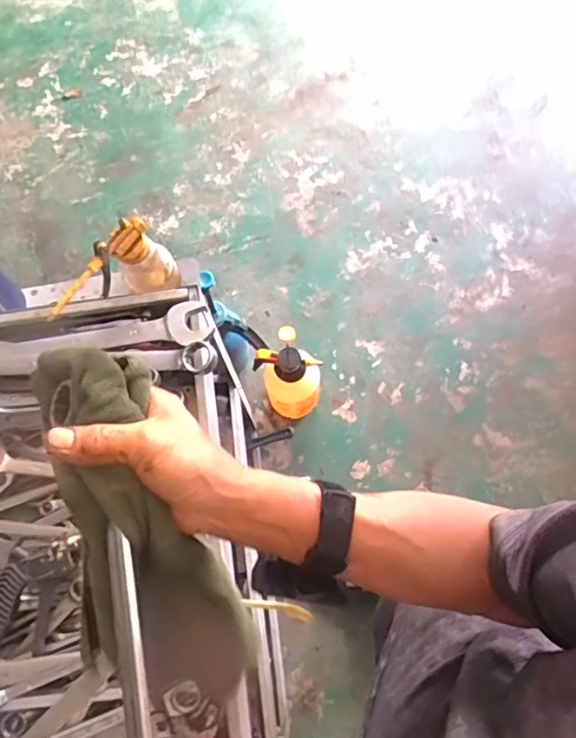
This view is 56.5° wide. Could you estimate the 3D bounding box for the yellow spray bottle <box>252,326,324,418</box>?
[{"bbox_3d":[0.010,0.013,1.239,0.130,0.286,0.134,-1,69,2],"label":"yellow spray bottle"}]

